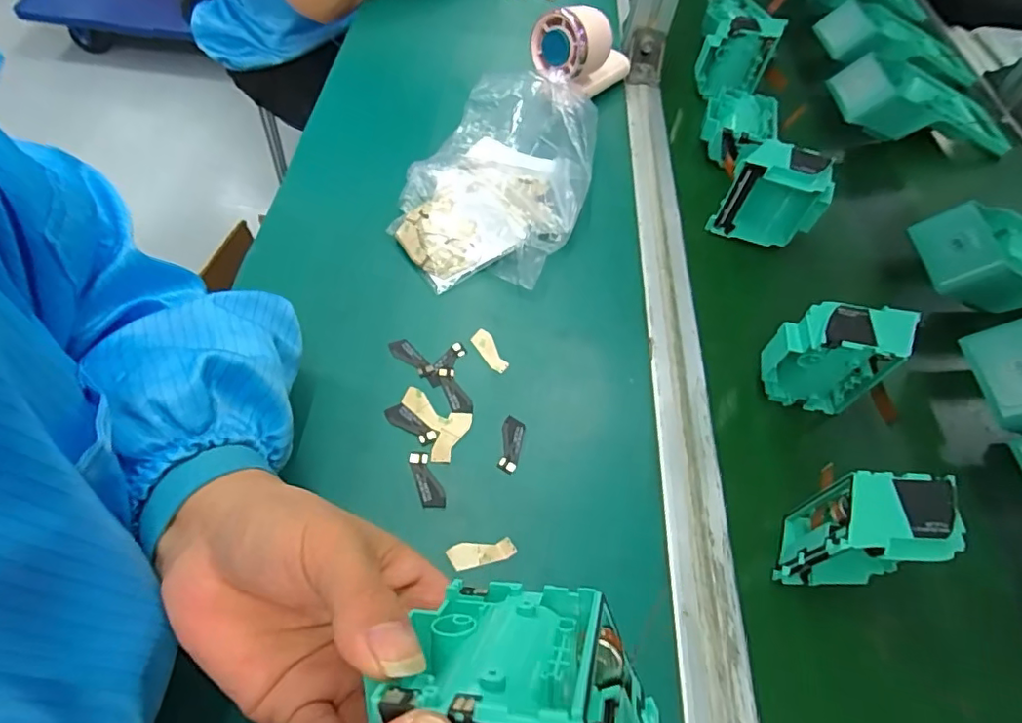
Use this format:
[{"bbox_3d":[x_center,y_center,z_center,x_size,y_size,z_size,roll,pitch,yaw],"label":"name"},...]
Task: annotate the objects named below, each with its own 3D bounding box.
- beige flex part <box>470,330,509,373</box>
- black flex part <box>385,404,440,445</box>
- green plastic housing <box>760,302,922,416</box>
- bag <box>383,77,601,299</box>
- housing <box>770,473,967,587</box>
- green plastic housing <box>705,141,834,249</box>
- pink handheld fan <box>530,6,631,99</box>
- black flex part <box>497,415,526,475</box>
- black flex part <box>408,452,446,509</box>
[{"bbox_3d":[-0.014,-0.007,0.380,0.014,0.004,0.036,-28,63,-21],"label":"beige flex part"},{"bbox_3d":[-0.062,0.039,0.345,0.036,0.004,0.013,35,61,17],"label":"black flex part"},{"bbox_3d":[0.206,-0.003,0.363,0.075,0.074,0.036,6,57,-1],"label":"green plastic housing"},{"bbox_3d":[-0.006,-0.154,0.456,0.137,0.041,0.232,20,57,8],"label":"bag"},{"bbox_3d":[0.188,0.093,0.299,0.067,0.071,0.041,2,57,-4],"label":"housing"},{"bbox_3d":[0.213,-0.136,0.454,0.077,0.073,0.034,11,57,3],"label":"green plastic housing"},{"bbox_3d":[0.080,-0.291,0.527,0.123,0.062,0.052,-11,53,-48],"label":"pink handheld fan"},{"bbox_3d":[0.000,0.051,0.343,0.014,0.004,0.037,11,57,2],"label":"black flex part"},{"bbox_3d":[-0.050,0.070,0.326,0.013,0.004,0.037,-17,60,-16],"label":"black flex part"}]

